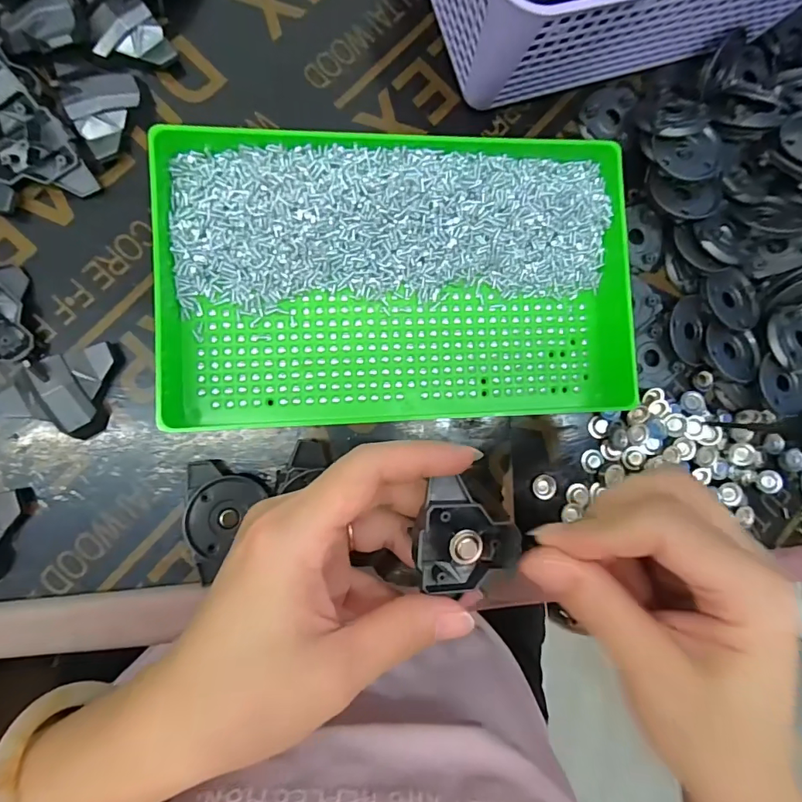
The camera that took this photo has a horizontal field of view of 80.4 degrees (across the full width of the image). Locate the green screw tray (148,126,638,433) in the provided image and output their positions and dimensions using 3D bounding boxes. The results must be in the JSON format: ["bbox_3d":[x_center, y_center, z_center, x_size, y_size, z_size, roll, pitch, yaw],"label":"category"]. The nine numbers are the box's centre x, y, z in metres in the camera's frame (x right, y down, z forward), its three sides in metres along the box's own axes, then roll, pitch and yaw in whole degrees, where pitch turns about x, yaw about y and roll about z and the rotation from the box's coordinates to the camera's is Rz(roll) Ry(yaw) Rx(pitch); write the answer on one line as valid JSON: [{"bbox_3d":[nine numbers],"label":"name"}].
[{"bbox_3d":[0.002,-0.064,0.261,0.250,0.040,0.152,-3,88,-8],"label":"green screw tray"}]

